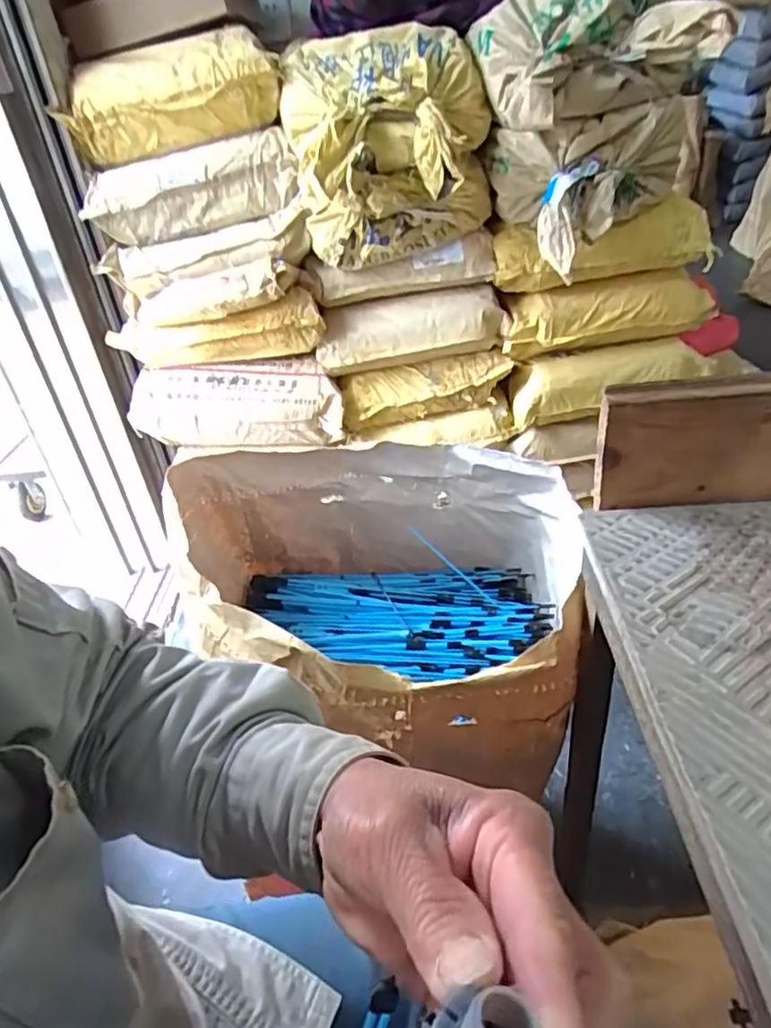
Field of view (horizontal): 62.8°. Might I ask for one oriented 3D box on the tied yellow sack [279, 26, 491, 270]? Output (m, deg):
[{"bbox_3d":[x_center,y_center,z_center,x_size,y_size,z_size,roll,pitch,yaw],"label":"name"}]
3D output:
[{"bbox_3d":[0.016,-0.667,1.177,0.364,0.350,0.201,-14,35,-9],"label":"tied yellow sack"}]

